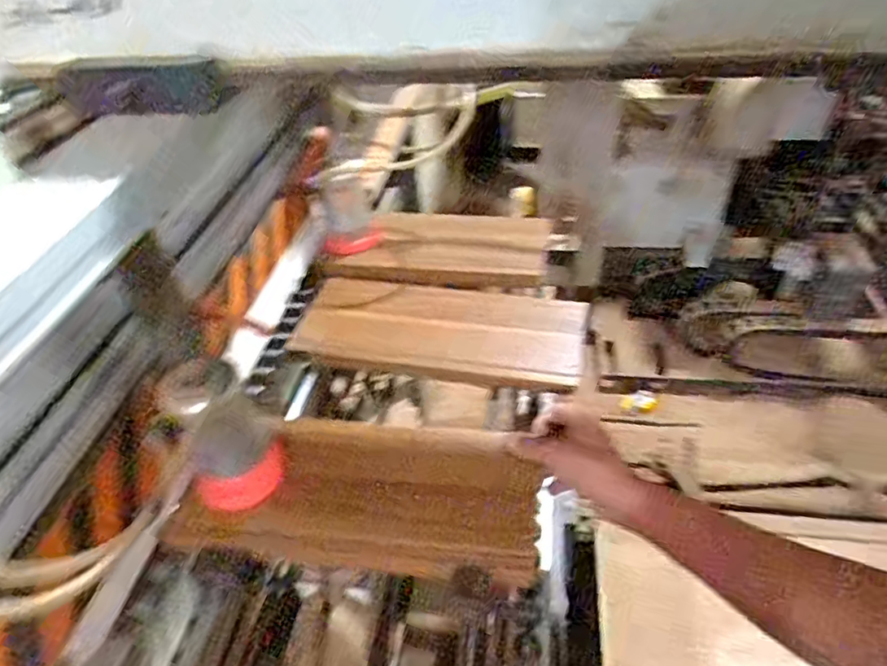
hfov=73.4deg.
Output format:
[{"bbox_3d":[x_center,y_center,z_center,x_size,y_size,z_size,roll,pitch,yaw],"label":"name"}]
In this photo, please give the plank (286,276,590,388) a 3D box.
[{"bbox_3d":[-0.006,-0.017,0.735,0.351,0.023,0.147,8,43,14],"label":"plank"}]

